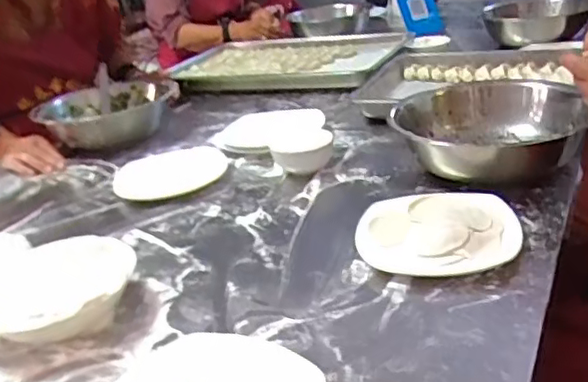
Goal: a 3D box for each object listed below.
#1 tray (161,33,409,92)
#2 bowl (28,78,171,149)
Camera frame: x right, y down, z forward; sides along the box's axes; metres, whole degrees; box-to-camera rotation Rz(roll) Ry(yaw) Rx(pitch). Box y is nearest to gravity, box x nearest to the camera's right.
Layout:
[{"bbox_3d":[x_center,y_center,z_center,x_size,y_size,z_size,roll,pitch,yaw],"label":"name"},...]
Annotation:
[{"bbox_3d":[-0.034,-0.325,1.565,0.574,0.059,0.408,3,26,23],"label":"tray"},{"bbox_3d":[-0.376,-0.152,1.261,0.247,0.087,0.256,-10,24,-5],"label":"bowl"}]

